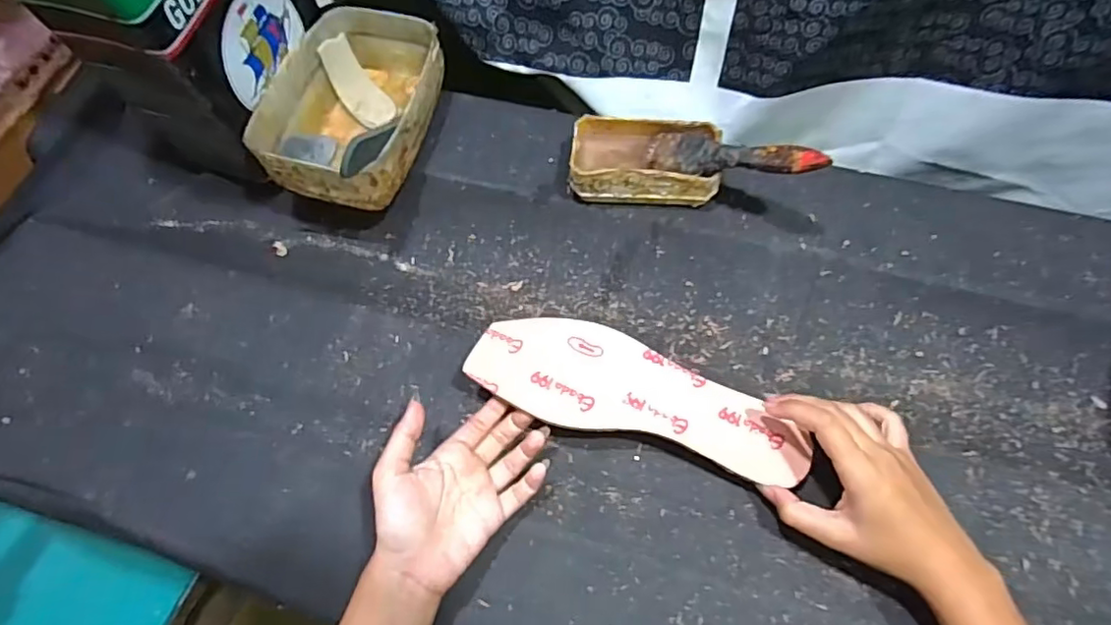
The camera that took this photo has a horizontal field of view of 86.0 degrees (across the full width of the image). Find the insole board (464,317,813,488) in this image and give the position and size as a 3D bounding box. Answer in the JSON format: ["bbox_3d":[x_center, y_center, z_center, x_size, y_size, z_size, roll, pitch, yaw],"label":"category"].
[{"bbox_3d":[0.060,0.058,0.423,0.239,0.007,0.074,18,68,5],"label":"insole board"}]

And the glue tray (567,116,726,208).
[{"bbox_3d":[0.078,-0.132,0.522,0.124,0.045,0.072,2,64,3],"label":"glue tray"}]

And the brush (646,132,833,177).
[{"bbox_3d":[0.141,-0.126,0.478,0.150,0.017,0.042,17,65,41],"label":"brush"}]

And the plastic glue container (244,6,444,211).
[{"bbox_3d":[-0.178,-0.185,0.529,0.127,0.087,0.187,11,65,8],"label":"plastic glue container"}]

